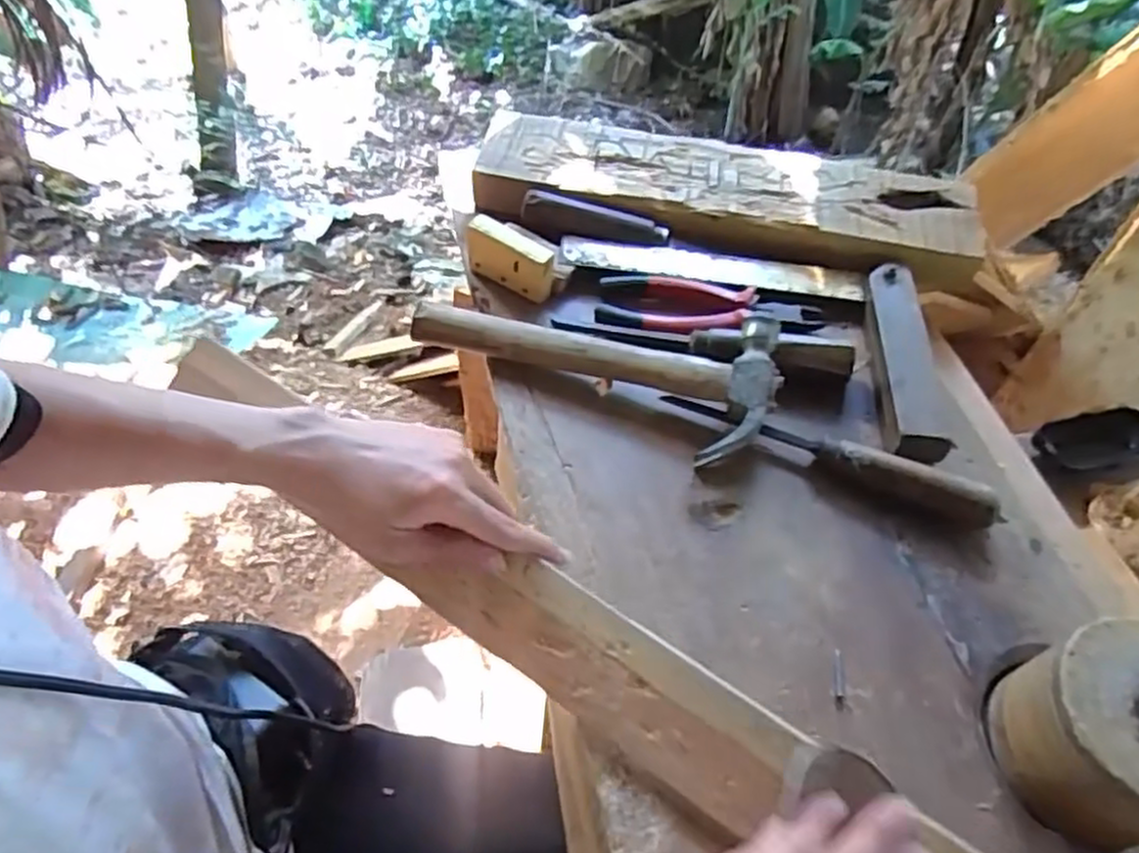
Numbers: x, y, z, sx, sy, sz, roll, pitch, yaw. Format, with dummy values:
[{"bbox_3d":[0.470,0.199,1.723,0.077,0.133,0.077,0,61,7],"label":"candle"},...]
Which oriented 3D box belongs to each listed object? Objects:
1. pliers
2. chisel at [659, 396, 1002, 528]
[{"bbox_3d":[0.116,-0.100,0.620,0.183,0.015,0.062,6,55,1],"label":"pliers"},{"bbox_3d":[0.185,0.021,0.538,0.237,0.025,0.028,20,57,10],"label":"chisel"}]

